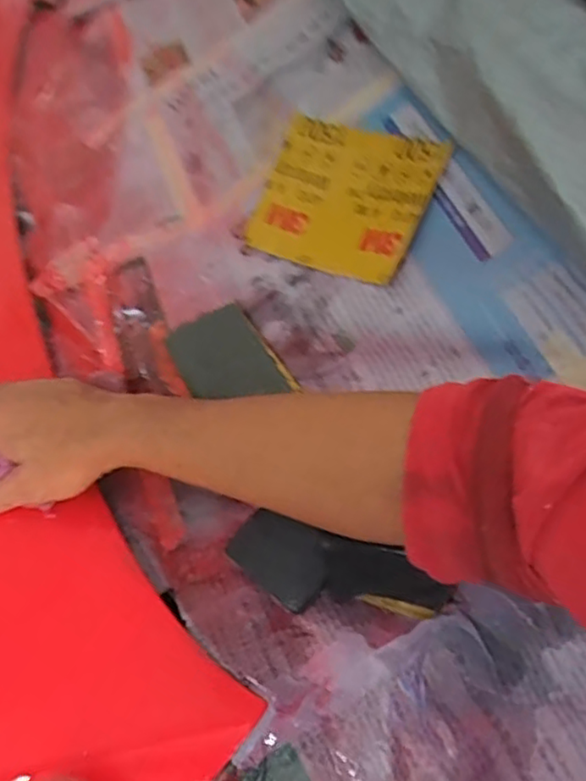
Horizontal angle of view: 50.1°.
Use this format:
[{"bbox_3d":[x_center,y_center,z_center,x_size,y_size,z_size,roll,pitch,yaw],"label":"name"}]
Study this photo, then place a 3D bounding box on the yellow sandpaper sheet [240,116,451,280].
[{"bbox_3d":[0.039,-0.153,0.493,0.137,0.015,0.117,25,91,28],"label":"yellow sandpaper sheet"}]

